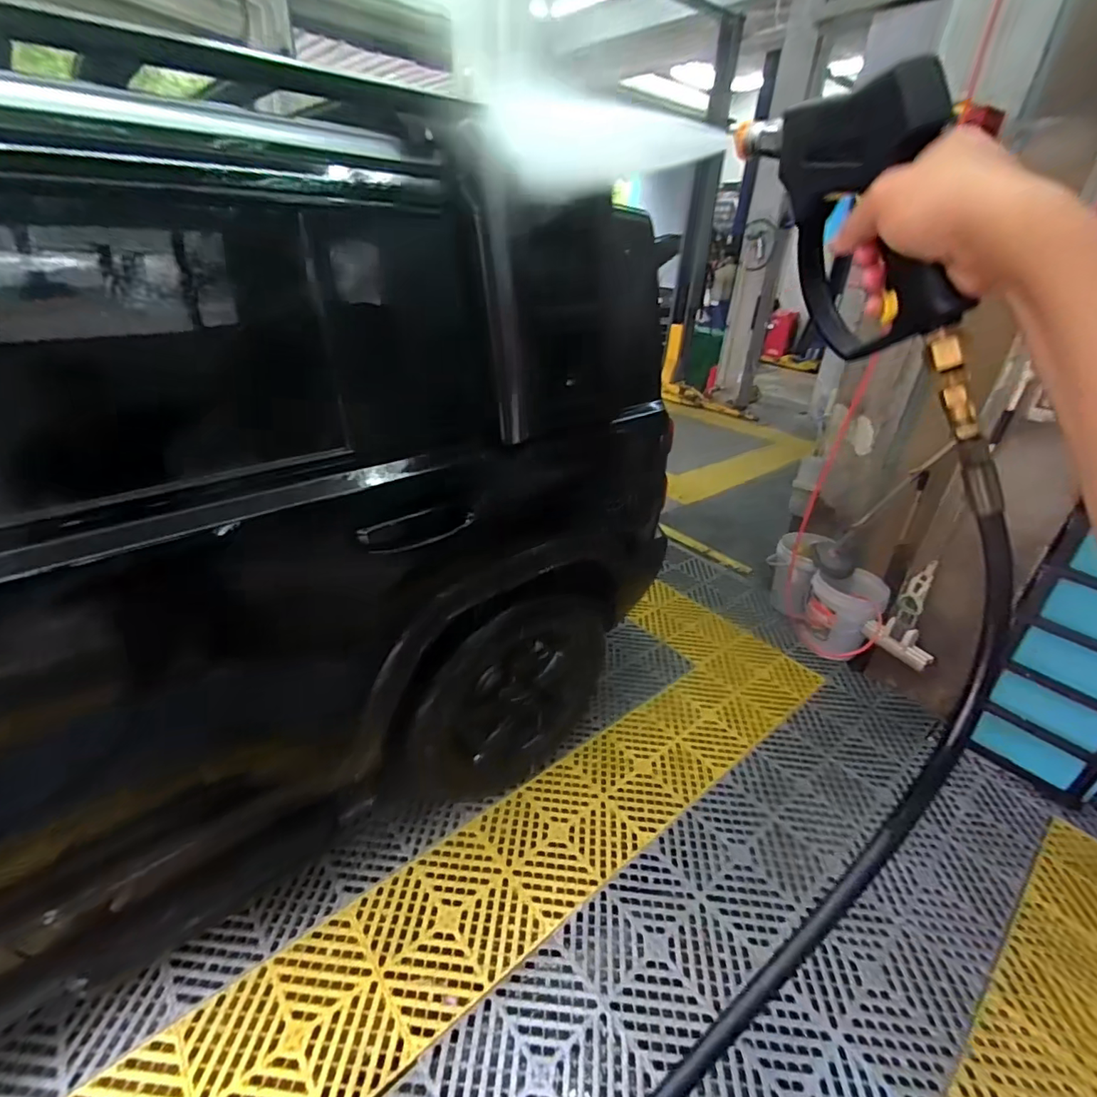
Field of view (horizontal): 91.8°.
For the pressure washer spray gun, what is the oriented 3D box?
[{"bbox_3d":[0.213,-0.220,0.394,0.066,0.186,0.265,-8,34,-22],"label":"pressure washer spray gun"}]

